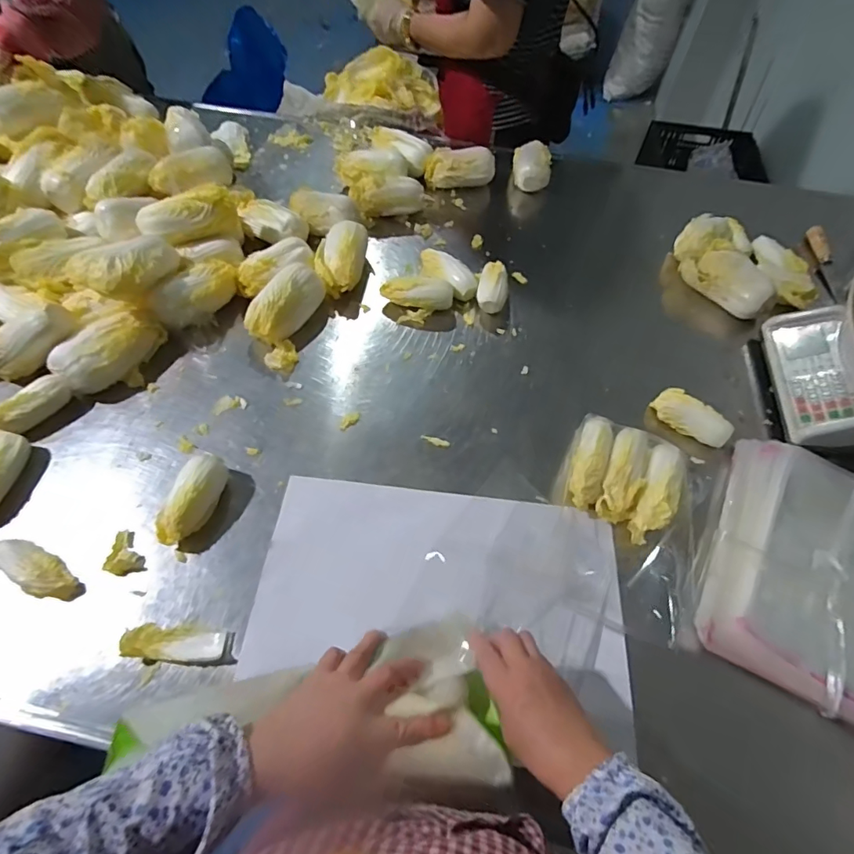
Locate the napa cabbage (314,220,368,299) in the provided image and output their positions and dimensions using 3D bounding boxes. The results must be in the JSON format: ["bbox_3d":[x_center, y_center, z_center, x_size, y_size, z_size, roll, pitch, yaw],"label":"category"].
[{"bbox_3d":[-0.150,-0.289,0.842,0.084,0.077,0.131,1,58,-1],"label":"napa cabbage"}]

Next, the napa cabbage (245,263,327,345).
[{"bbox_3d":[-0.229,-0.193,0.776,0.067,0.073,0.147,25,61,13],"label":"napa cabbage"}]

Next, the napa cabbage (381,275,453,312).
[{"bbox_3d":[-0.017,-0.224,0.812,0.122,0.051,0.048,7,59,3],"label":"napa cabbage"}]

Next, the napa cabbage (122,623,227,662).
[{"bbox_3d":[-0.280,0.240,0.534,0.105,0.022,0.035,3,58,0],"label":"napa cabbage"}]

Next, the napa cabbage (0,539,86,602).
[{"bbox_3d":[-0.463,0.164,0.562,0.129,0.033,0.044,28,62,15],"label":"napa cabbage"}]

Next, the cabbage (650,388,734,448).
[{"bbox_3d":[0.390,-0.011,0.713,0.111,0.053,0.044,40,63,19],"label":"cabbage"}]

